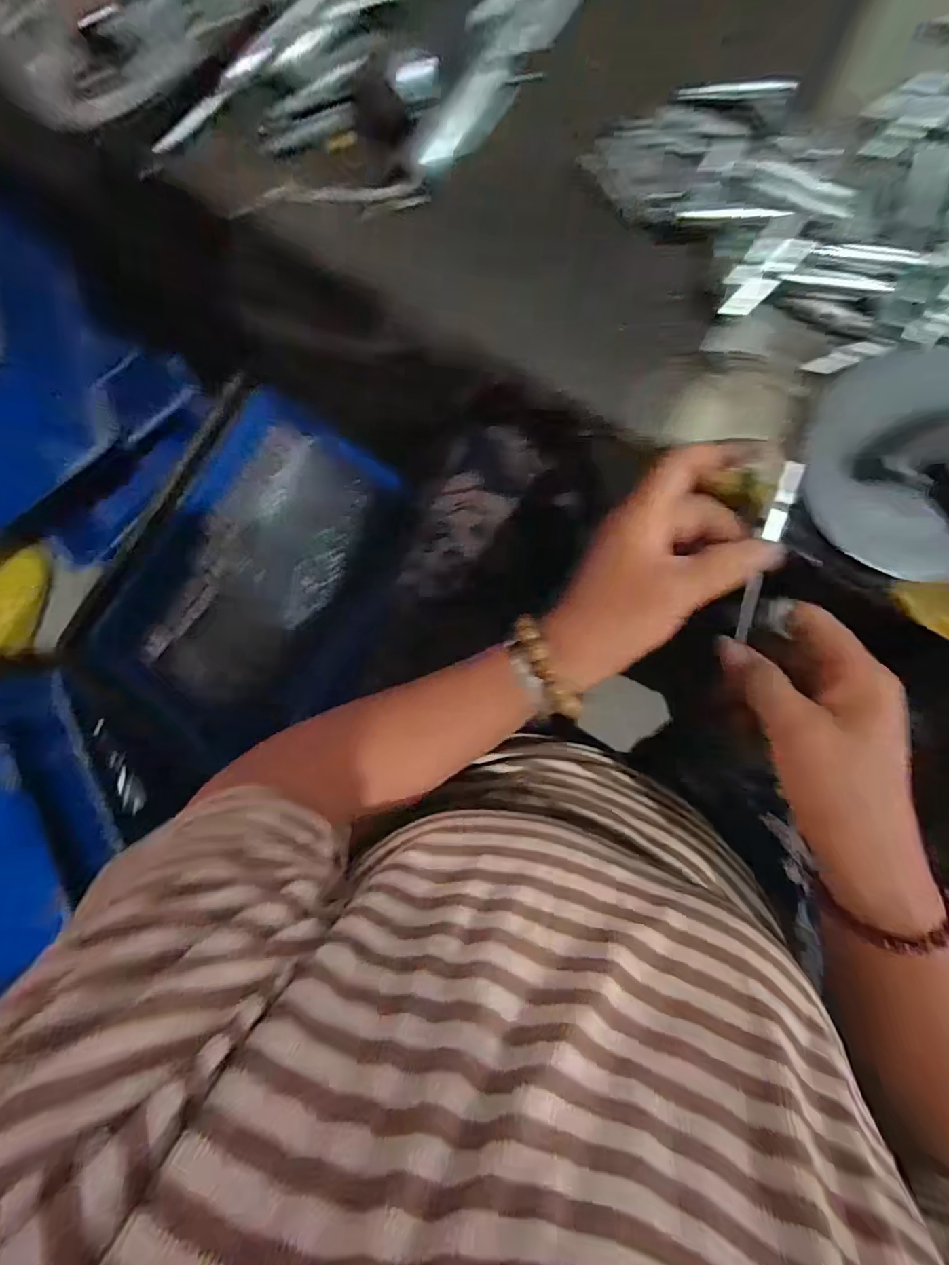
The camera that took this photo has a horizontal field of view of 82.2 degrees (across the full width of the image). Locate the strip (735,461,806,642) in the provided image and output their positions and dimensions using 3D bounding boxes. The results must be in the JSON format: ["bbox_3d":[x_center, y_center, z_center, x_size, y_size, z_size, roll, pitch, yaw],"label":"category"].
[{"bbox_3d":[0.160,-0.043,0.298,0.010,0.007,0.097,13,103,5],"label":"strip"}]

